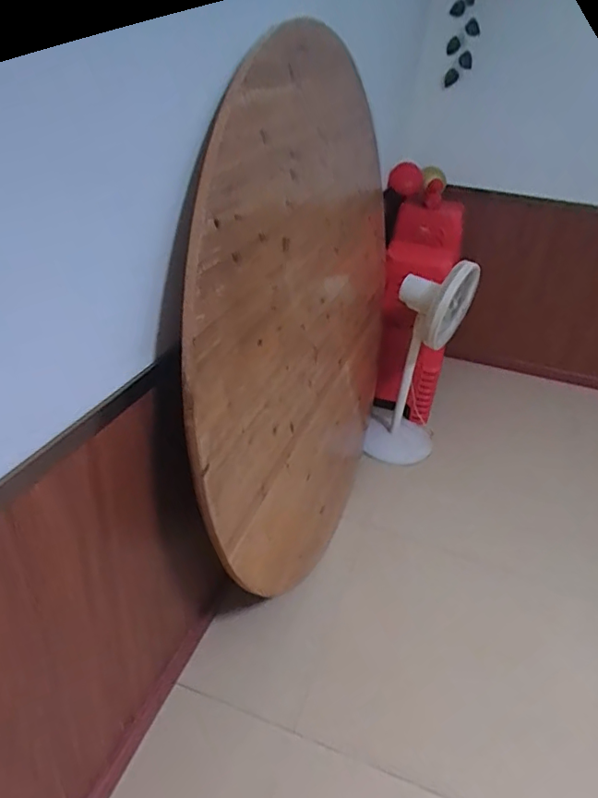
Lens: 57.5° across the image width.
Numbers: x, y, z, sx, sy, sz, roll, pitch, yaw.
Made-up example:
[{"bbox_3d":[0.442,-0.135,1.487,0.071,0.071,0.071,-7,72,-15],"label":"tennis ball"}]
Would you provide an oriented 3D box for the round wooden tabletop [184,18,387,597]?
[{"bbox_3d":[0.051,-0.203,1.536,0.063,1.398,1.383,7,53,21],"label":"round wooden tabletop"}]

